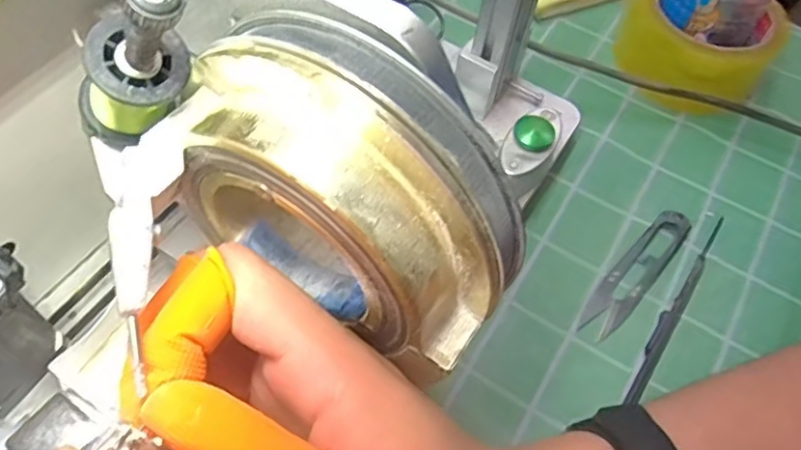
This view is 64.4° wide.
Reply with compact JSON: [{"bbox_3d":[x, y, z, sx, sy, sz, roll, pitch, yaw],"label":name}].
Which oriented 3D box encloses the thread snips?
[{"bbox_3d":[0.137,0.026,0.367,0.022,0.010,0.098,38,62,18],"label":"thread snips"}]

